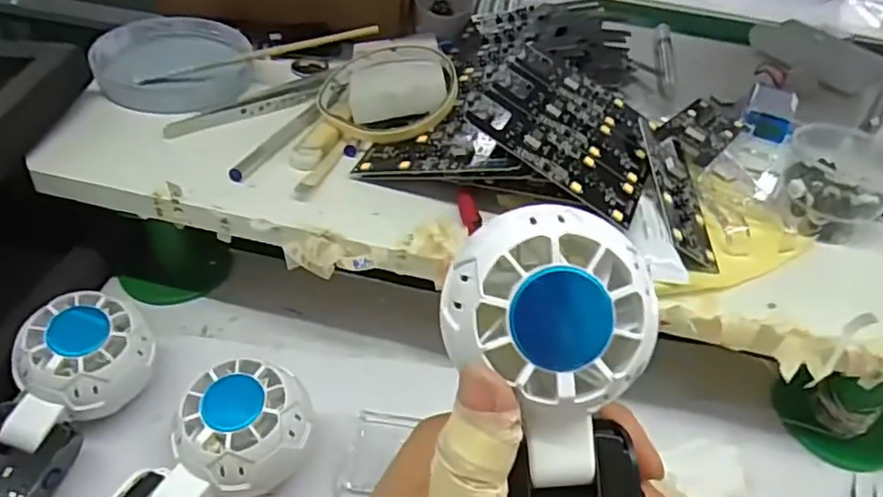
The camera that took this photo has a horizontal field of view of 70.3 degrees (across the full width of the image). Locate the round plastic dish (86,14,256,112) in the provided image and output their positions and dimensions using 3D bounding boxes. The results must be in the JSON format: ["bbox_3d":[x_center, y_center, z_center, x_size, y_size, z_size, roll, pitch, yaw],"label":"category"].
[{"bbox_3d":[-0.180,-0.127,0.429,0.099,0.019,0.109,-21,49,-29],"label":"round plastic dish"}]

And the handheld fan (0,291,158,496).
[{"bbox_3d":[-0.199,0.101,0.288,0.057,0.045,0.173,16,56,11],"label":"handheld fan"}]

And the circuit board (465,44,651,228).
[{"bbox_3d":[0.073,-0.071,0.358,0.100,0.005,0.115,29,45,-4],"label":"circuit board"}]

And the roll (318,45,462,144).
[{"bbox_3d":[-0.032,-0.099,0.394,0.090,0.009,0.073,17,71,22],"label":"roll"}]

